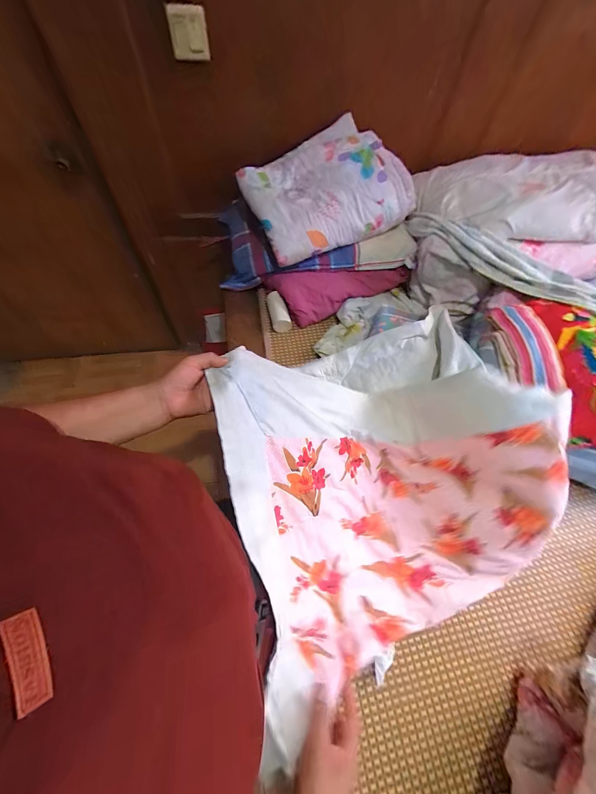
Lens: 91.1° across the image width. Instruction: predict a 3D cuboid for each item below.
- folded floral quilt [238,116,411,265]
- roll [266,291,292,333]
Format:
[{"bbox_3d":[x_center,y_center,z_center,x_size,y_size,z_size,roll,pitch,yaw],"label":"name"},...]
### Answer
[{"bbox_3d":[0.082,-0.629,0.903,0.449,0.193,0.328,-22,63,-15],"label":"folded floral quilt"},{"bbox_3d":[-0.062,-0.270,0.925,0.061,0.050,0.131,-11,61,-9],"label":"roll"}]

